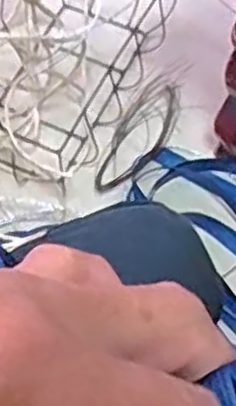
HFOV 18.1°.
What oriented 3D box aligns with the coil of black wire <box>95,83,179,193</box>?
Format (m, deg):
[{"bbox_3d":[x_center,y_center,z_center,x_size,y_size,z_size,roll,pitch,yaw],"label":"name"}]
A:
[{"bbox_3d":[0.033,-0.096,1.011,0.066,0.021,0.188,24,64,11],"label":"coil of black wire"}]

